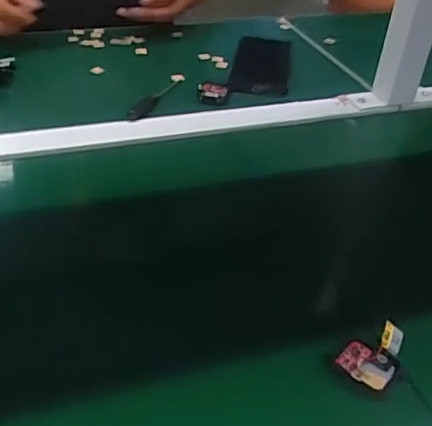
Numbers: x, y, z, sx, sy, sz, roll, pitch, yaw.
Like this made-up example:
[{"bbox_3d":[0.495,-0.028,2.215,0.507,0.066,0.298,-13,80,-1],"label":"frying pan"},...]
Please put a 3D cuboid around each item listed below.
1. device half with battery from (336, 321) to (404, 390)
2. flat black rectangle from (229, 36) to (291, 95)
[{"bbox_3d":[0.115,0.101,0.408,0.054,0.018,0.036,-28,49,-35],"label":"device half with battery"},{"bbox_3d":[0.065,-0.208,0.794,0.076,0.005,0.170,8,38,3],"label":"flat black rectangle"}]

